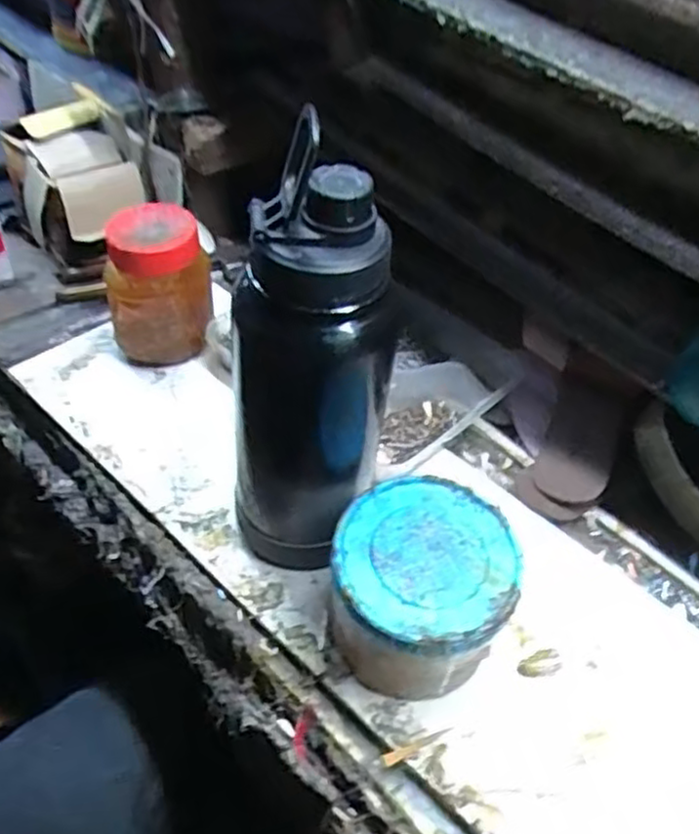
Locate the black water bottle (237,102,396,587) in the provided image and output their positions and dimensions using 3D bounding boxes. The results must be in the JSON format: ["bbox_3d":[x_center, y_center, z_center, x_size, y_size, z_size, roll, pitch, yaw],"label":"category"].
[{"bbox_3d":[-0.024,-0.010,0.400,0.085,0.250,0.076,32,54,24],"label":"black water bottle"}]

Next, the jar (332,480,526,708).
[{"bbox_3d":[0.041,0.104,0.425,0.099,0.084,0.105,2,48,-2],"label":"jar"}]

